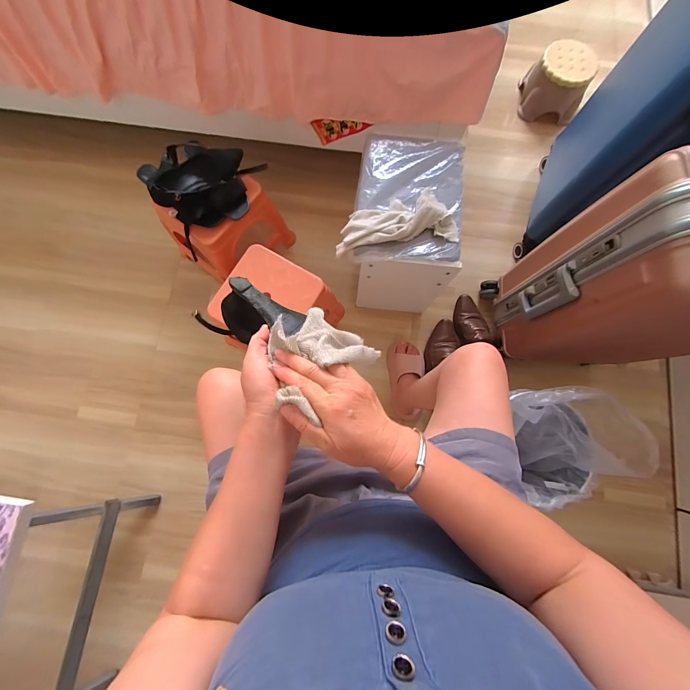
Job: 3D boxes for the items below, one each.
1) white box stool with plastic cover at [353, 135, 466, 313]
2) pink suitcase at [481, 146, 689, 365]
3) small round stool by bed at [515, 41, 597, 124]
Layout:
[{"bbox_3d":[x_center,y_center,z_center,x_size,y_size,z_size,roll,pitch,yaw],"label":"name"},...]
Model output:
[{"bbox_3d":[0.151,-0.304,0.852,0.238,0.343,0.321,3,79,0],"label":"white box stool with plastic cover"},{"bbox_3d":[0.634,-0.114,0.658,0.396,0.555,0.250,11,79,2],"label":"pink suitcase"},{"bbox_3d":[0.779,-0.973,1.134,0.223,0.152,0.199,26,80,4],"label":"small round stool by bed"}]

